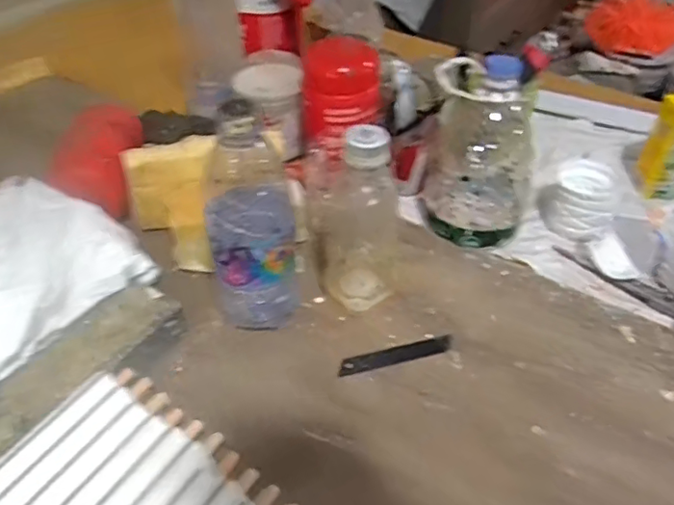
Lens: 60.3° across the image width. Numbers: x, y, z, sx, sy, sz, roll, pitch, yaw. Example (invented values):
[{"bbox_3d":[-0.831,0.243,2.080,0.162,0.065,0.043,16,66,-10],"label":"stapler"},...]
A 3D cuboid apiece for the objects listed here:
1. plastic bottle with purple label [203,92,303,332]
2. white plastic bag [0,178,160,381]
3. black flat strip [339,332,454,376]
[{"bbox_3d":[-0.064,-0.018,0.442,0.069,0.191,0.059,-8,45,-6],"label":"plastic bottle with purple label"},{"bbox_3d":[-0.288,0.033,0.470,0.168,0.069,0.235,30,53,29],"label":"white plastic bag"},{"bbox_3d":[0.049,0.085,0.479,0.096,0.006,0.018,-11,45,-9],"label":"black flat strip"}]

